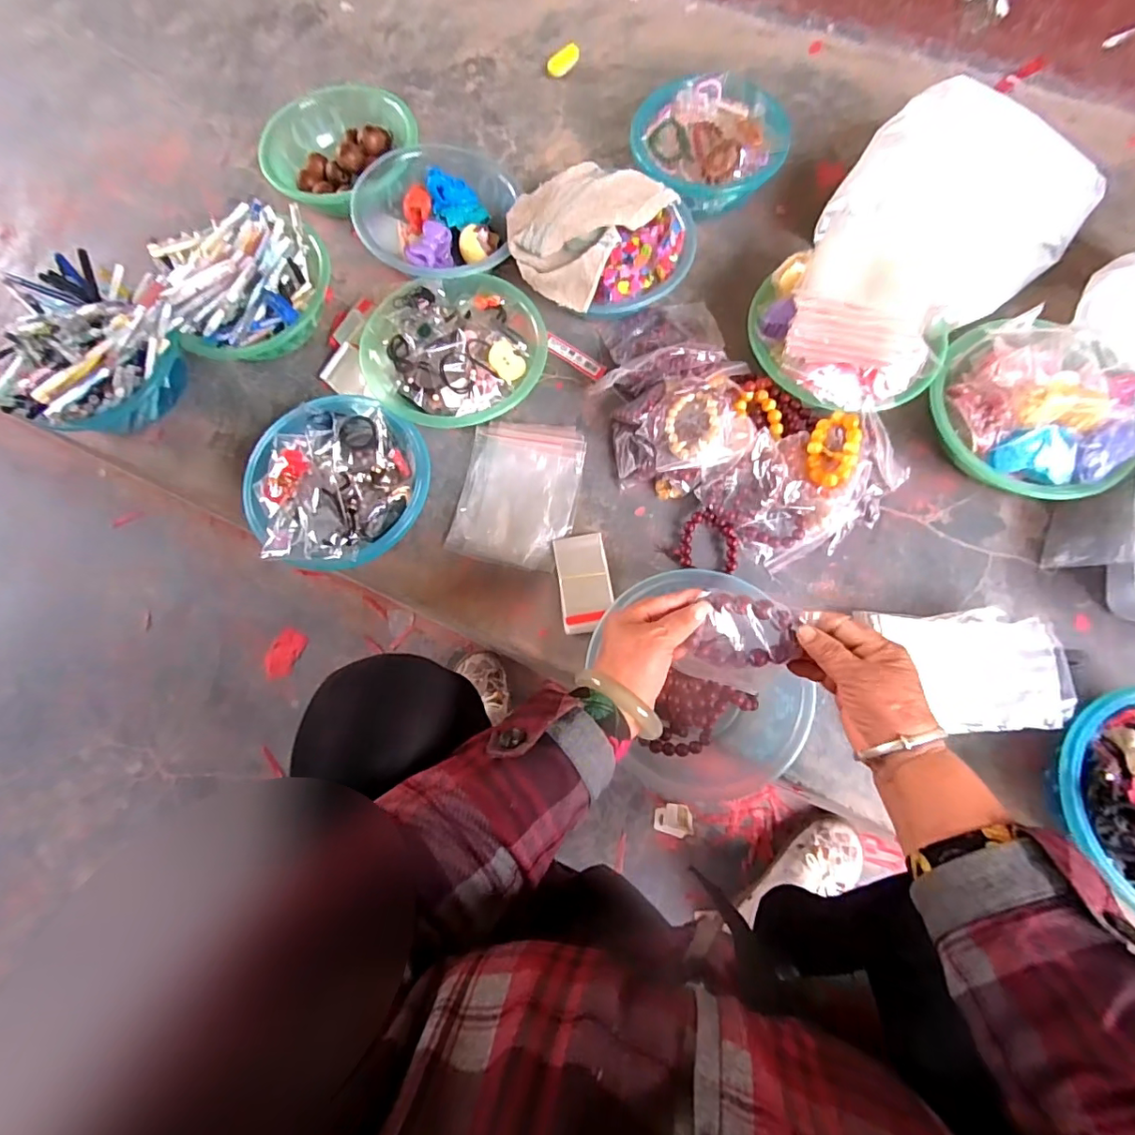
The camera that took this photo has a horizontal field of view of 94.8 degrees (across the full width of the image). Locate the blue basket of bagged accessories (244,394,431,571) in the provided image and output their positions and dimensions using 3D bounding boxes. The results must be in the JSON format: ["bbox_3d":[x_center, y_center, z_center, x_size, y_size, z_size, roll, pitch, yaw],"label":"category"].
[{"bbox_3d":[-0.282,-0.105,0.652,0.212,0.107,0.214,0,74,1],"label":"blue basket of bagged accessories"}]

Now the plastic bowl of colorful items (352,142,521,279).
[{"bbox_3d":[-0.184,-0.484,0.752,0.218,0.063,0.210,-2,74,1],"label":"plastic bowl of colorful items"}]

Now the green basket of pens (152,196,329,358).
[{"bbox_3d":[-0.445,-0.394,0.725,0.221,0.133,0.177,-22,75,-5],"label":"green basket of pens"}]

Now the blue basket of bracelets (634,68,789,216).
[{"bbox_3d":[0.210,-0.635,0.793,0.223,0.089,0.214,11,75,5],"label":"blue basket of bracelets"}]

